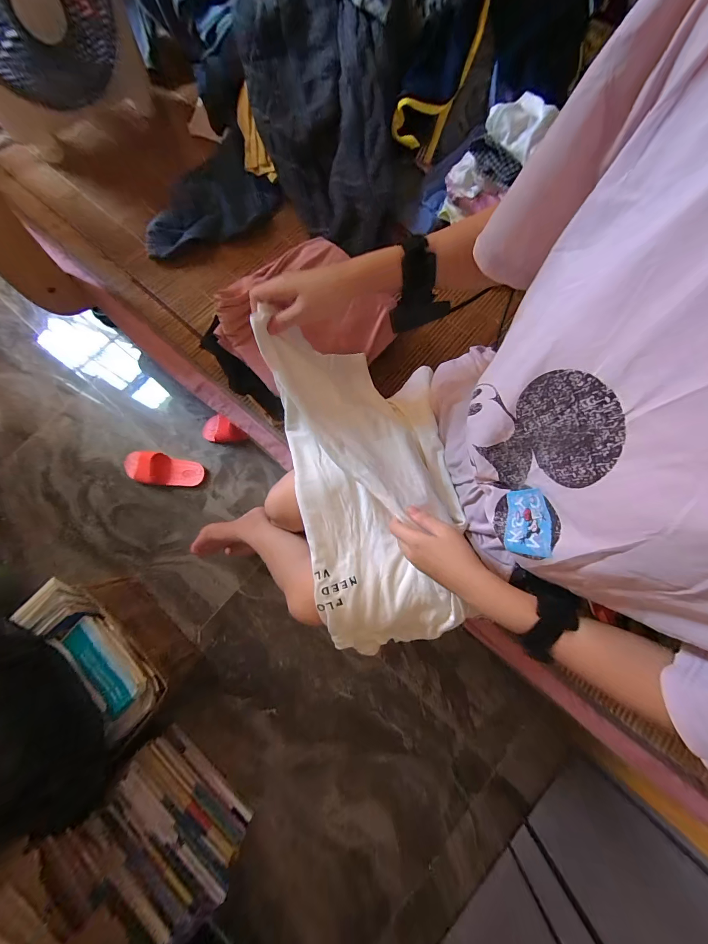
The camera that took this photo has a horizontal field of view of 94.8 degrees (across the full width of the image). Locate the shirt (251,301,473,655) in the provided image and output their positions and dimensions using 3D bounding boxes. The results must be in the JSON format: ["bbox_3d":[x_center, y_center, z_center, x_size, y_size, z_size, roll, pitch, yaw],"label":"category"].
[{"bbox_3d":[0.031,0.023,0.443,0.222,0.165,0.422,-13,79,-2],"label":"shirt"}]

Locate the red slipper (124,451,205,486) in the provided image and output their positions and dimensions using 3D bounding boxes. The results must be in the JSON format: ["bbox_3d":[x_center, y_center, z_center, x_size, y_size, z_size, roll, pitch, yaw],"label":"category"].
[{"bbox_3d":[-0.563,-0.009,0.947,0.233,0.056,0.090,10,79,3],"label":"red slipper"}]

